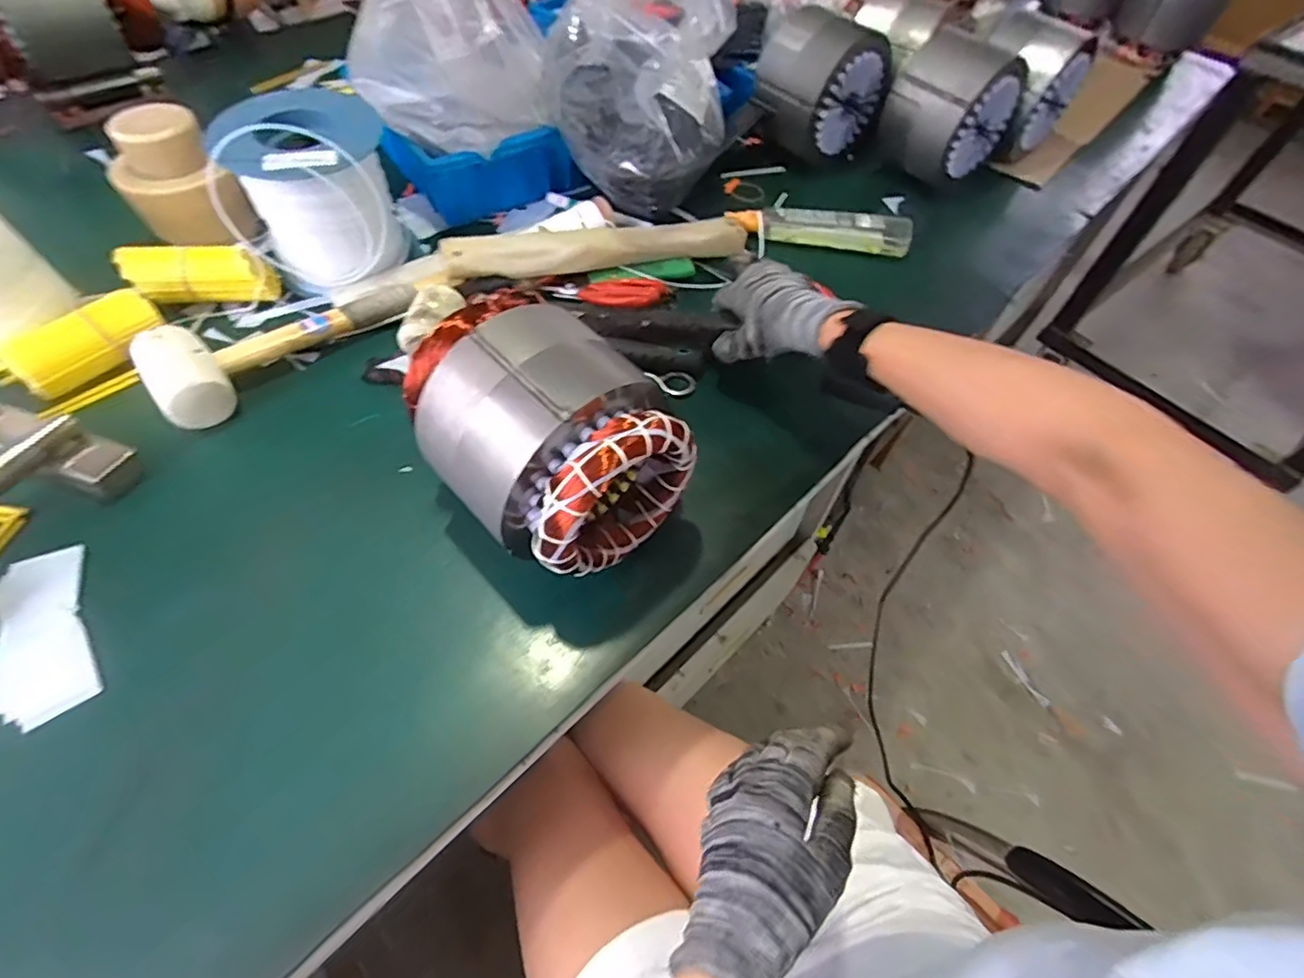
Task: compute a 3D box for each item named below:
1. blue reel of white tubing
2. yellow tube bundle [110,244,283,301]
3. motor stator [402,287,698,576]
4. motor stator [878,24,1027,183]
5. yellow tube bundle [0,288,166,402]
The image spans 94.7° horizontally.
[{"bbox_3d":[-0.342,-0.309,0.623,0.151,0.145,0.161,-2,55,-5],"label":"blue reel of white tubing"},{"bbox_3d":[-0.452,-0.215,0.600,0.134,0.048,0.043,-3,55,-22],"label":"yellow tube bundle"},{"bbox_3d":[-0.078,-0.034,0.445,0.178,0.152,0.140,40,62,21],"label":"motor stator"},{"bbox_3d":[0.388,-0.499,0.782,0.130,0.126,0.127,37,61,20],"label":"motor stator"},{"bbox_3d":[-0.514,-0.133,0.541,0.045,0.043,0.129,30,59,16],"label":"yellow tube bundle"}]

